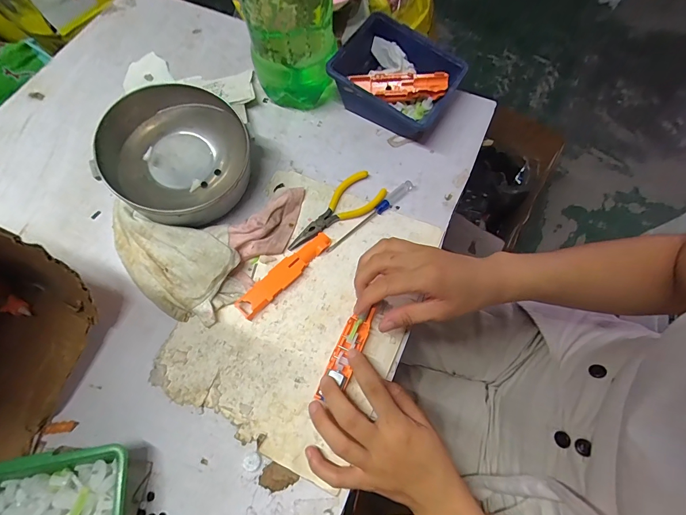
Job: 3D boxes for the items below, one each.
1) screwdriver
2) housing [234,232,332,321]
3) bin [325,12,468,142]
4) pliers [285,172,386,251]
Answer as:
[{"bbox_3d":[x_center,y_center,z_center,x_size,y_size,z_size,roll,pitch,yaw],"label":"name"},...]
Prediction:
[{"bbox_3d":[0.033,-0.048,0.407,0.129,0.010,0.010,-40,73,-16],"label":"screwdriver"},{"bbox_3d":[-0.060,0.016,0.374,0.023,0.011,0.119,43,73,16],"label":"housing"},{"bbox_3d":[0.067,-0.218,0.451,0.136,0.072,0.118,30,70,11],"label":"bin"},{"bbox_3d":[-0.009,-0.051,0.411,0.129,0.007,0.048,-38,72,-15],"label":"pliers"}]

